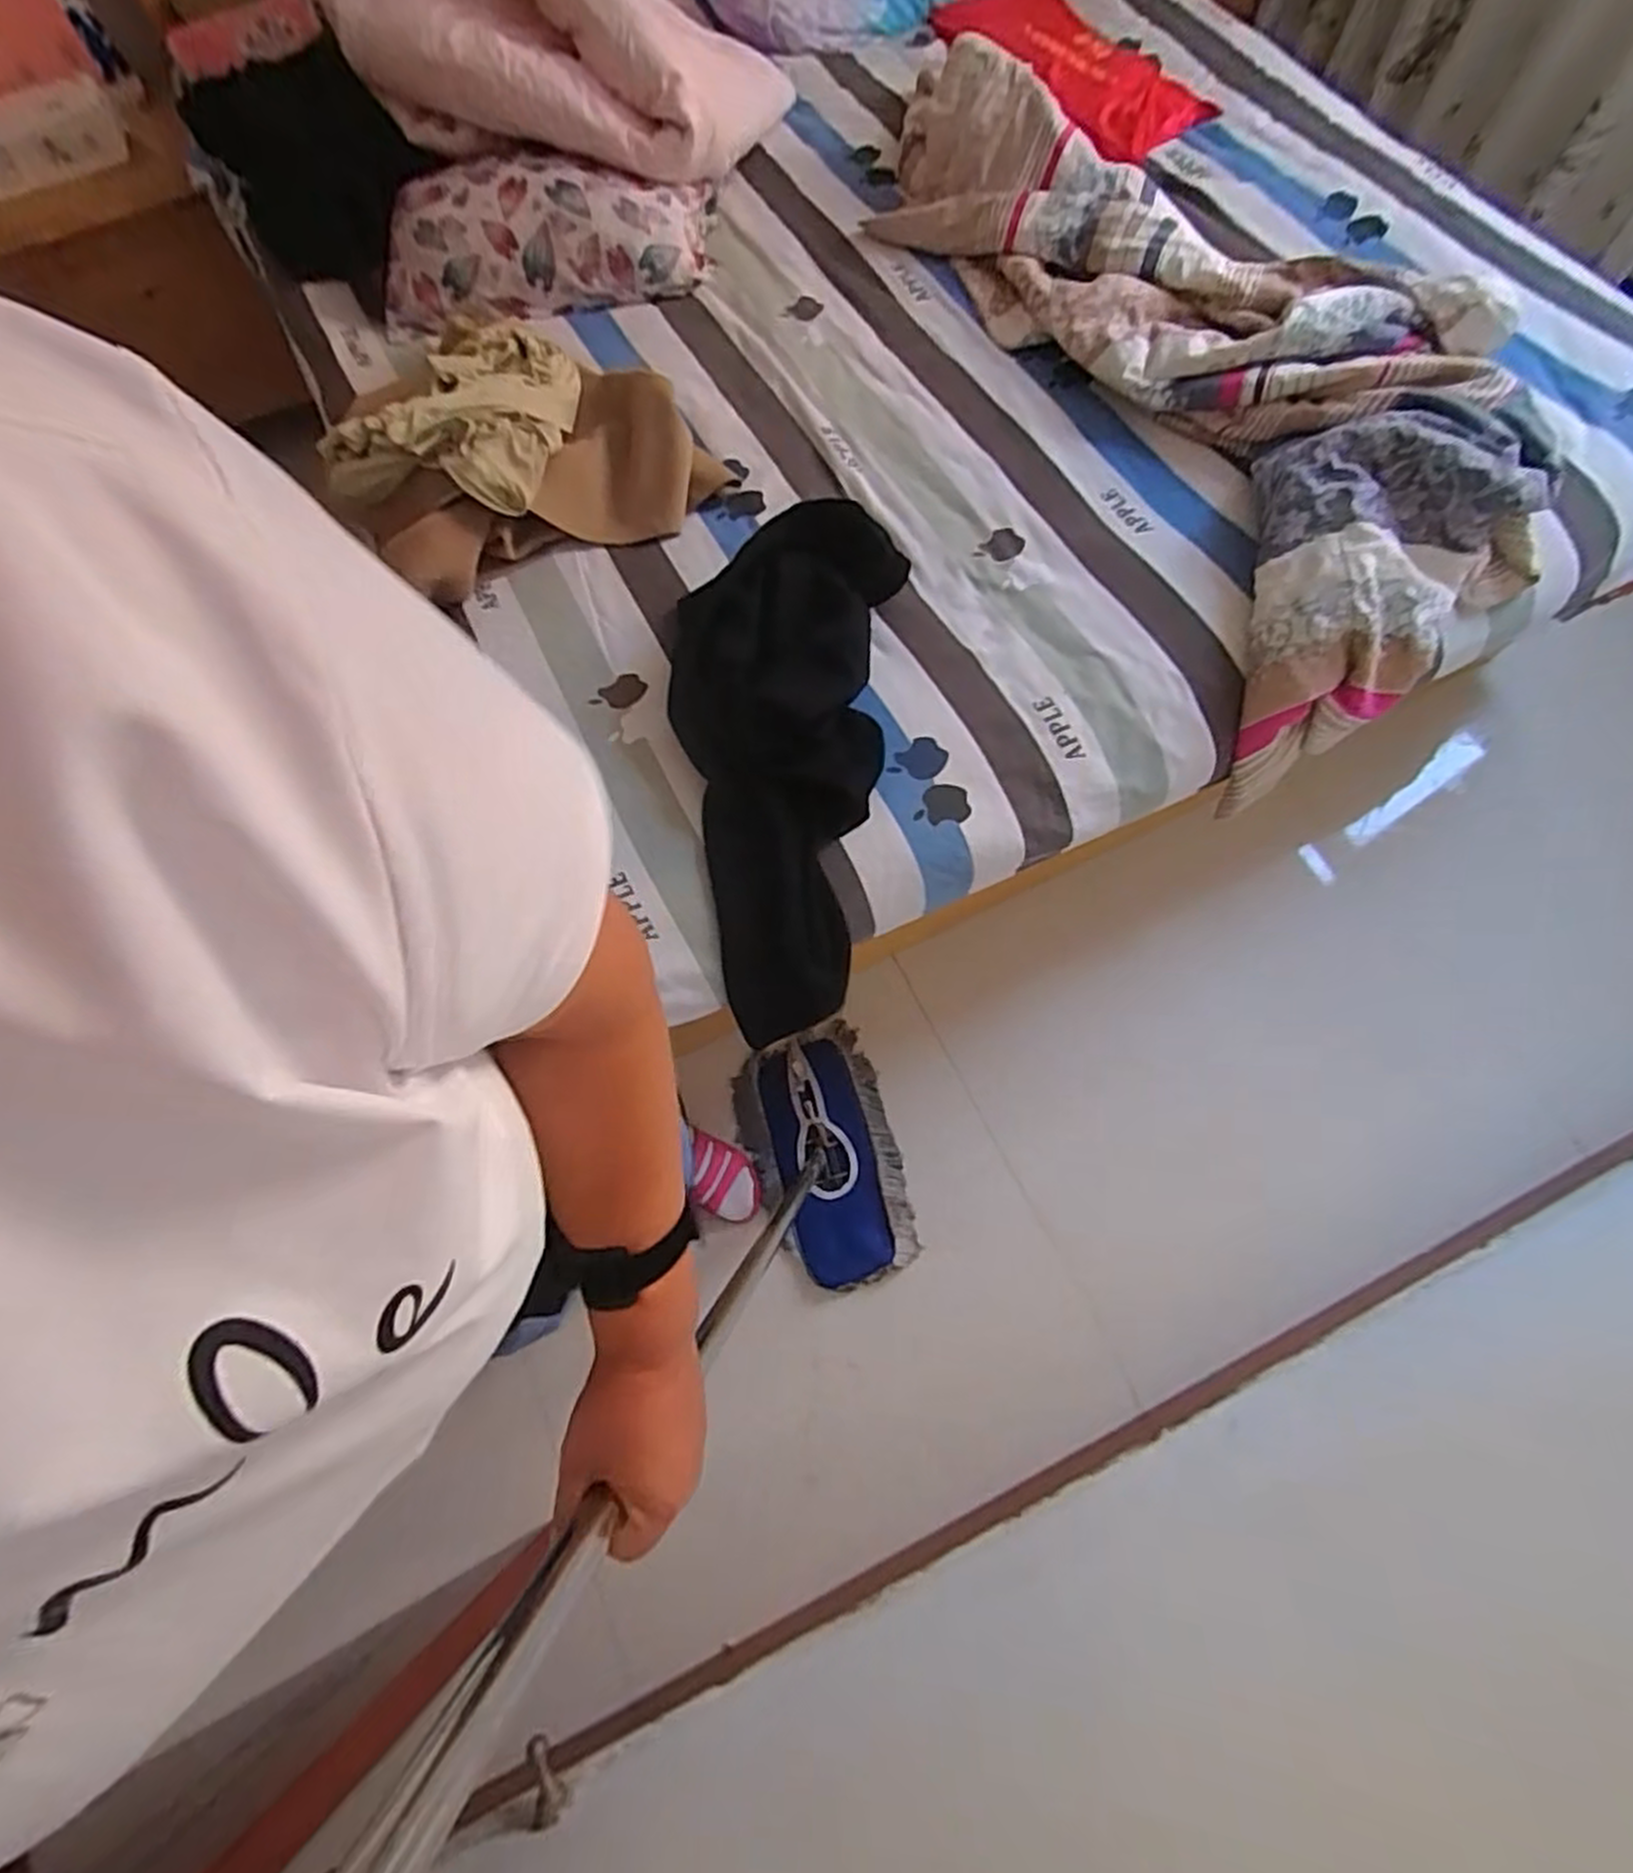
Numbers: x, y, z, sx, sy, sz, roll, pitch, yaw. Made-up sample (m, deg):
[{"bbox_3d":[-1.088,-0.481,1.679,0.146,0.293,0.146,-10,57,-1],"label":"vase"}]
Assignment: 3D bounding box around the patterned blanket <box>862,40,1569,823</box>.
[{"bbox_3d":[0.560,-0.840,1.105,0.620,0.177,1.220,-14,68,-3],"label":"patterned blanket"}]

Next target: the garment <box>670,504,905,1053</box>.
[{"bbox_3d":[-0.050,-0.203,0.940,0.250,0.162,0.622,2,89,4],"label":"garment"}]

